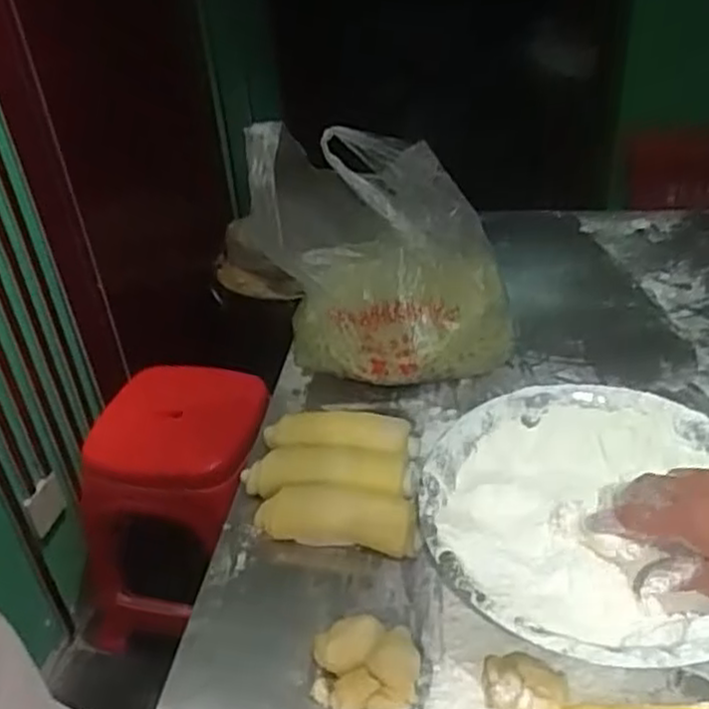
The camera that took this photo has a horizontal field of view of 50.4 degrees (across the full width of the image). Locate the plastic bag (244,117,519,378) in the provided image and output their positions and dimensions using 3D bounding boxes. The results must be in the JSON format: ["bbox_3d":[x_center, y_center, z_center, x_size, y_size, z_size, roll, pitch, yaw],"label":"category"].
[{"bbox_3d":[0.028,-0.115,0.840,0.265,0.240,0.204,-3,37,2],"label":"plastic bag"}]

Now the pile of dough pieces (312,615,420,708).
[{"bbox_3d":[0.008,0.236,0.570,0.078,0.032,0.062,4,37,11],"label":"pile of dough pieces"}]

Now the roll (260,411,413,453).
[{"bbox_3d":[-0.020,0.086,0.765,0.147,0.045,0.041,0,37,6],"label":"roll"}]

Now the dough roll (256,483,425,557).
[{"bbox_3d":[-0.015,0.148,0.692,0.153,0.028,0.049,6,38,13],"label":"dough roll"}]

